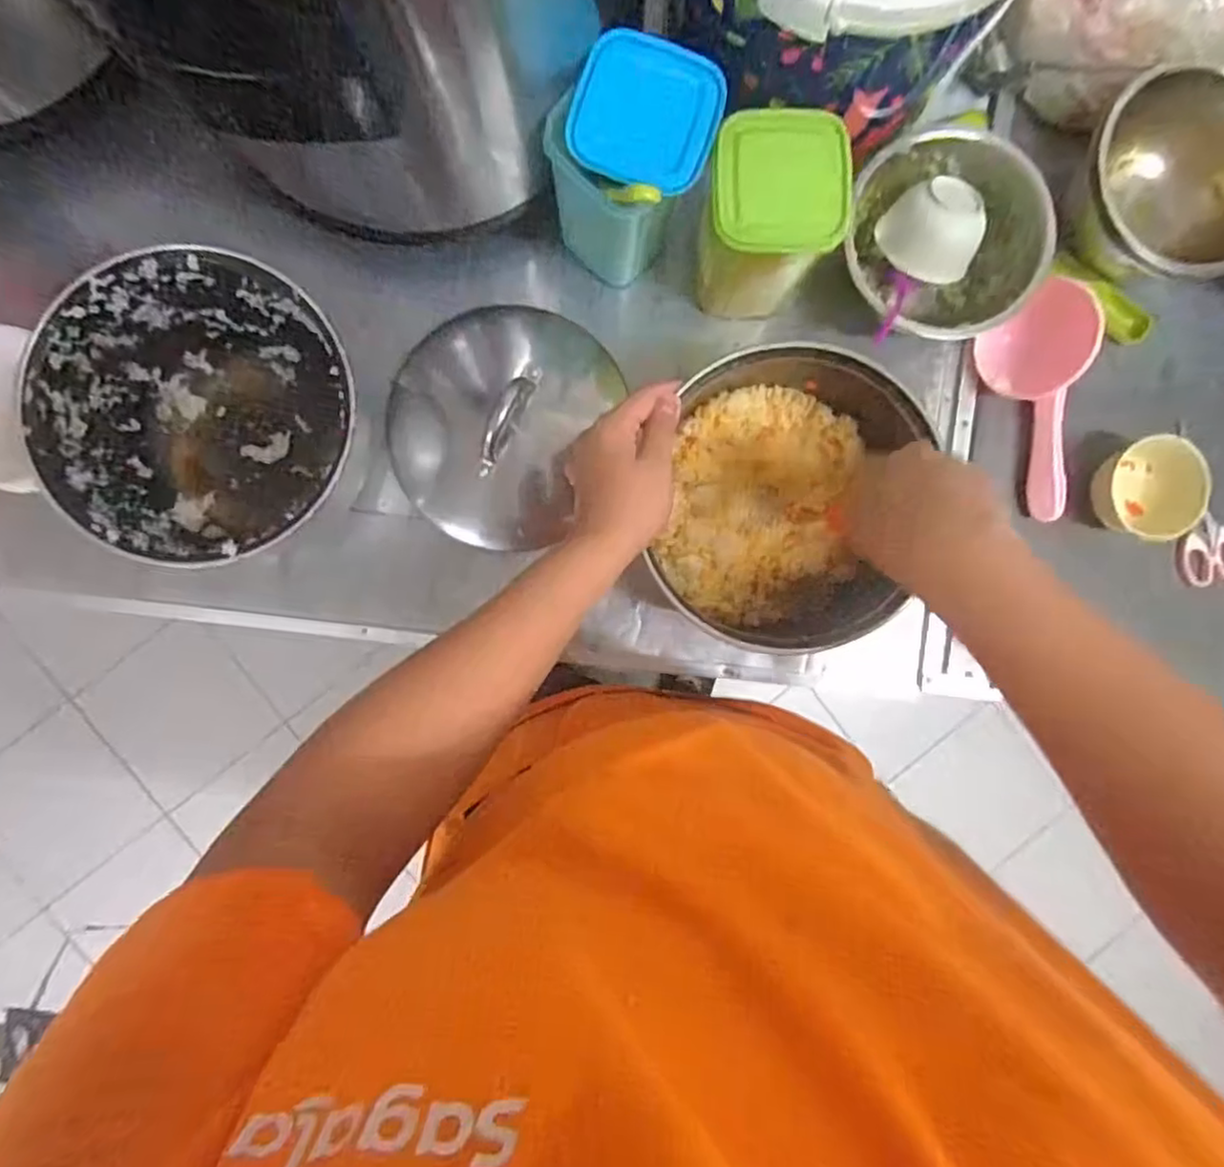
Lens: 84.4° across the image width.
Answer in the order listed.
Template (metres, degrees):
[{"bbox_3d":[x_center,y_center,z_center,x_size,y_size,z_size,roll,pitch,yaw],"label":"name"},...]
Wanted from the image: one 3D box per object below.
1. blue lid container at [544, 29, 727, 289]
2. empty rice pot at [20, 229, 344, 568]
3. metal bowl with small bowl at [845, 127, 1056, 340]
[{"bbox_3d":[0.011,-0.329,0.552,0.111,0.152,0.119,20,89,-3],"label":"blue lid container"},{"bbox_3d":[-0.319,-0.135,0.553,0.217,0.135,0.222,0,90,-4],"label":"empty rice pot"},{"bbox_3d":[0.295,-0.300,0.596,0.137,0.086,0.163,-19,91,-3],"label":"metal bowl with small bowl"}]

